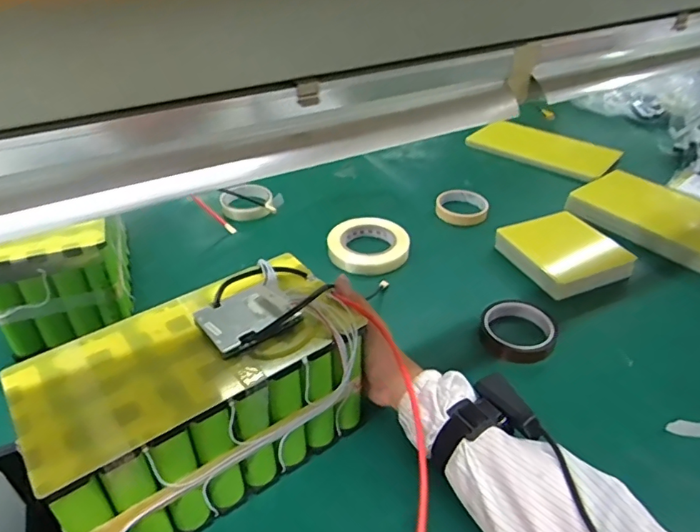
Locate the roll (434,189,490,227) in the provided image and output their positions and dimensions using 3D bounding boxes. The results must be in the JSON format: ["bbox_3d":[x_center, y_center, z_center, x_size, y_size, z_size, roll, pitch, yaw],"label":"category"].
[{"bbox_3d":[0.192,-0.103,0.895,0.087,0.027,0.092,-1,36,1],"label":"roll"}]

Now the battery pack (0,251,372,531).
[{"bbox_3d":[-0.132,0.117,0.476,0.266,0.150,0.138,-25,42,-29],"label":"battery pack"}]

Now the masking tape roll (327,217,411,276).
[{"bbox_3d":[0.029,-0.033,0.801,0.121,0.031,0.121,-1,36,1],"label":"masking tape roll"}]

